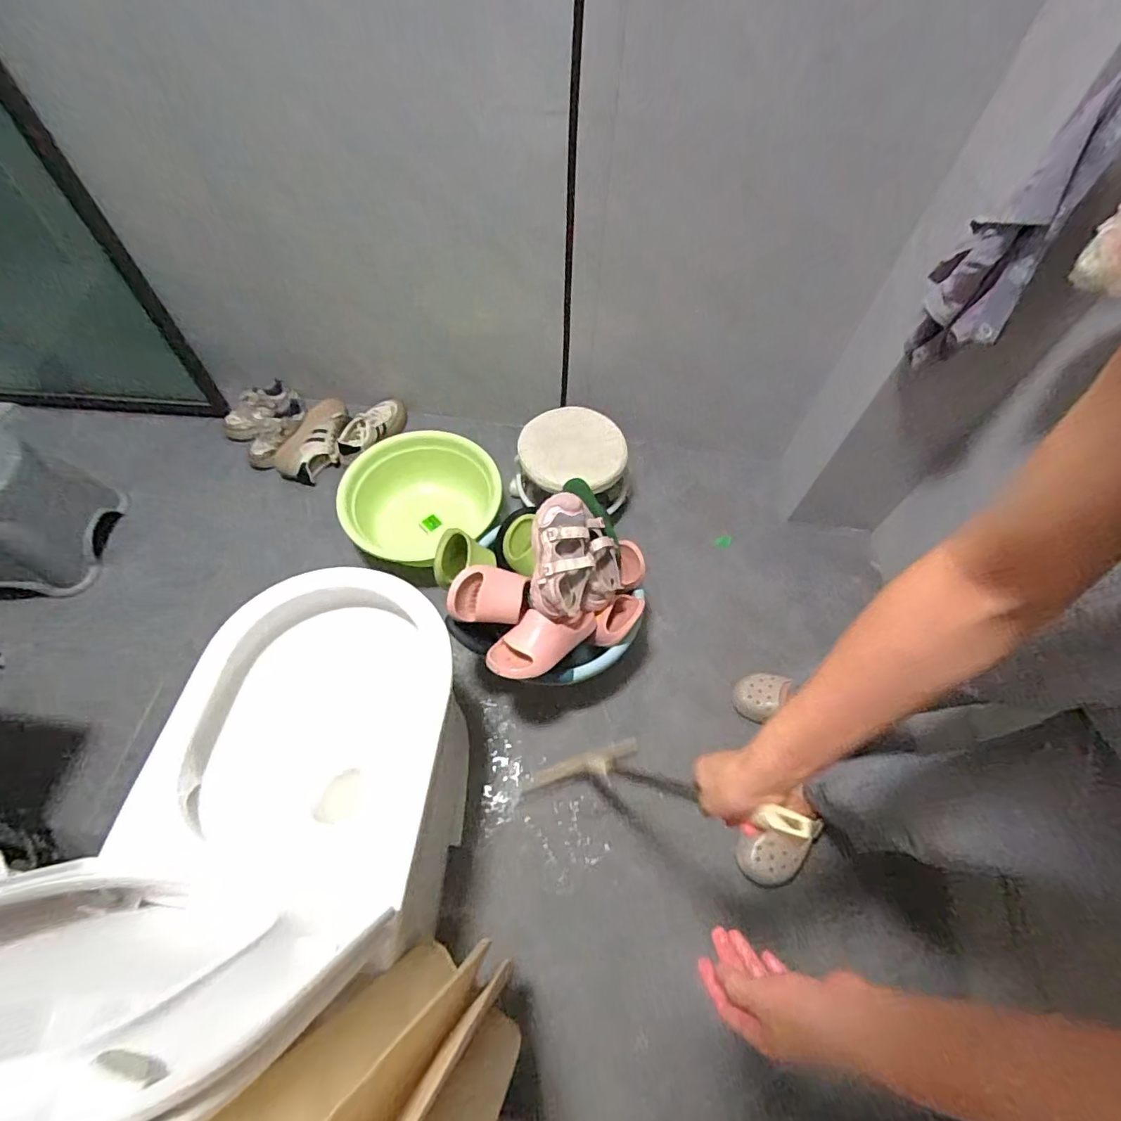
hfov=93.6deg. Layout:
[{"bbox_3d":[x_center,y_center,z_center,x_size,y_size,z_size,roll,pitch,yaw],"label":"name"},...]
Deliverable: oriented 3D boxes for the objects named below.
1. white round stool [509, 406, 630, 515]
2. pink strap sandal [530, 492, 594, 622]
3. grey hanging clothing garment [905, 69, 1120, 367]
[{"bbox_3d":[0.026,-0.222,1.324,0.290,0.196,0.249,2,62,-3],"label":"white round stool"},{"bbox_3d":[0.002,-0.003,0.986,0.108,0.095,0.232,1,89,-1],"label":"pink strap sandal"},{"bbox_3d":[0.617,-0.433,0.733,0.103,0.383,0.071,22,63,7],"label":"grey hanging clothing garment"}]

